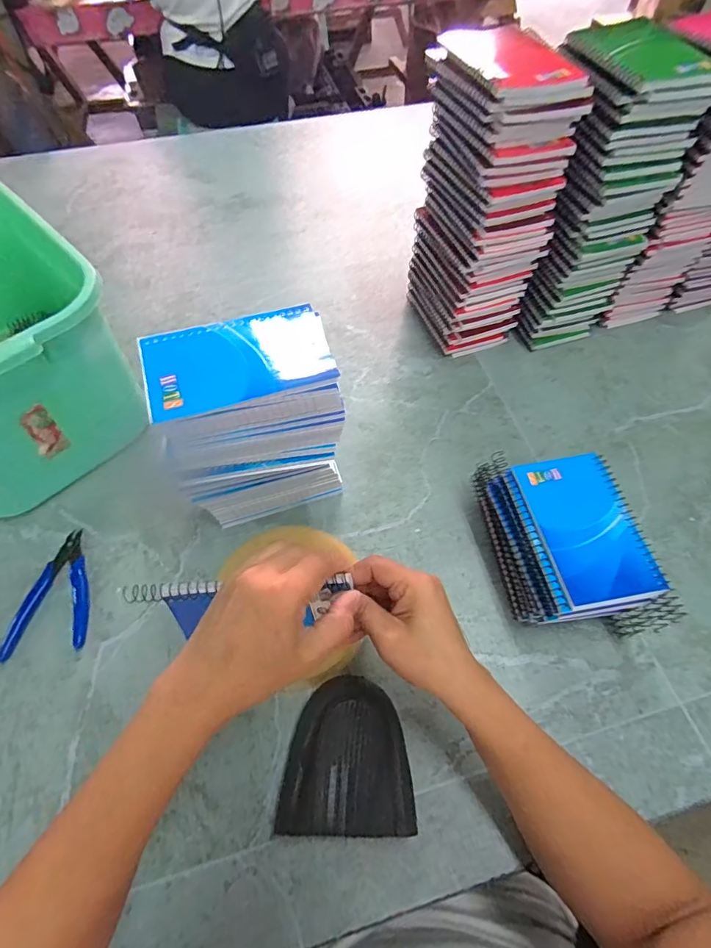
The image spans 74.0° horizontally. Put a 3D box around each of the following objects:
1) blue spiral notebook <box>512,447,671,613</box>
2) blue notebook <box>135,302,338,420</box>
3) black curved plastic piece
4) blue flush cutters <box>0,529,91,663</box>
[{"bbox_3d":[0.194,0.042,0.396,0.081,0.008,0.128,-10,59,-6],"label":"blue spiral notebook"},{"bbox_3d":[-0.085,-0.085,0.342,0.130,0.007,0.078,-16,61,-9],"label":"blue notebook"},{"bbox_3d":[-0.007,0.221,0.374,0.098,0.027,0.104,-2,60,-1],"label":"black curved plastic piece"},{"bbox_3d":[-0.289,0.111,0.453,0.074,0.008,0.117,-6,60,-3],"label":"blue flush cutters"}]

